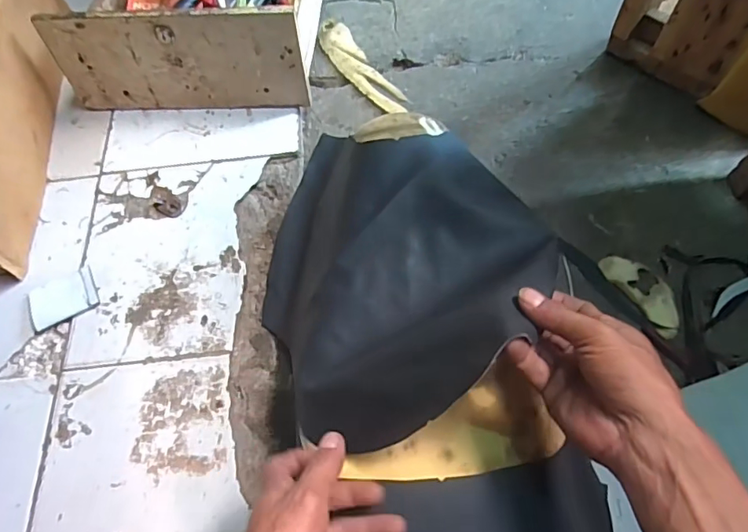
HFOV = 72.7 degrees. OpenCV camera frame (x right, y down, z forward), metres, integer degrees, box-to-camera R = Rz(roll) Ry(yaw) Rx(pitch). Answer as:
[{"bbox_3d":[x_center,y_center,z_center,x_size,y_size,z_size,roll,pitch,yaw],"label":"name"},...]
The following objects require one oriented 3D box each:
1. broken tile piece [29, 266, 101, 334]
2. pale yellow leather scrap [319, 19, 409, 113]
[{"bbox_3d":[-0.398,0.042,0.651,0.081,0.006,0.062,-27,64,-10],"label":"broken tile piece"},{"bbox_3d":[-0.027,-0.329,0.835,0.058,0.010,0.251,-28,64,-10],"label":"pale yellow leather scrap"}]

